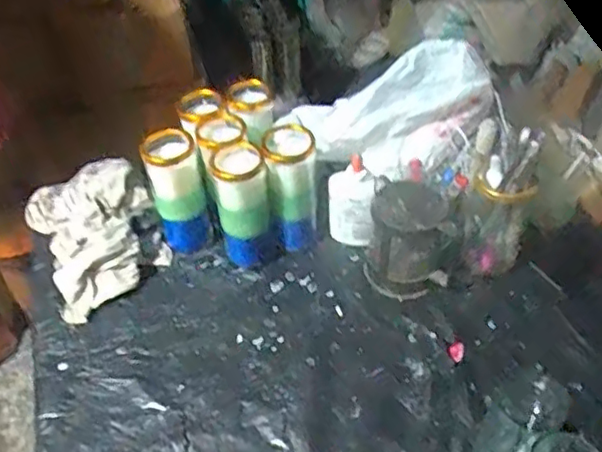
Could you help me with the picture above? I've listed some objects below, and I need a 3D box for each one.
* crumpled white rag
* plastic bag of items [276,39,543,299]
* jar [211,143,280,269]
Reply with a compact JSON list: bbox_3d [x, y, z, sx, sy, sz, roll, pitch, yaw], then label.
[{"bbox_3d":[-0.315,-0.004,0.928,0.174,0.113,0.287,-20,46,-19],"label":"crumpled white rag"},{"bbox_3d":[0.191,-0.085,0.897,0.313,0.223,0.274,-16,45,-15],"label":"plastic bag of items"},{"bbox_3d":[-0.077,-0.022,0.862,0.076,0.176,0.073,-1,43,1],"label":"jar"}]

